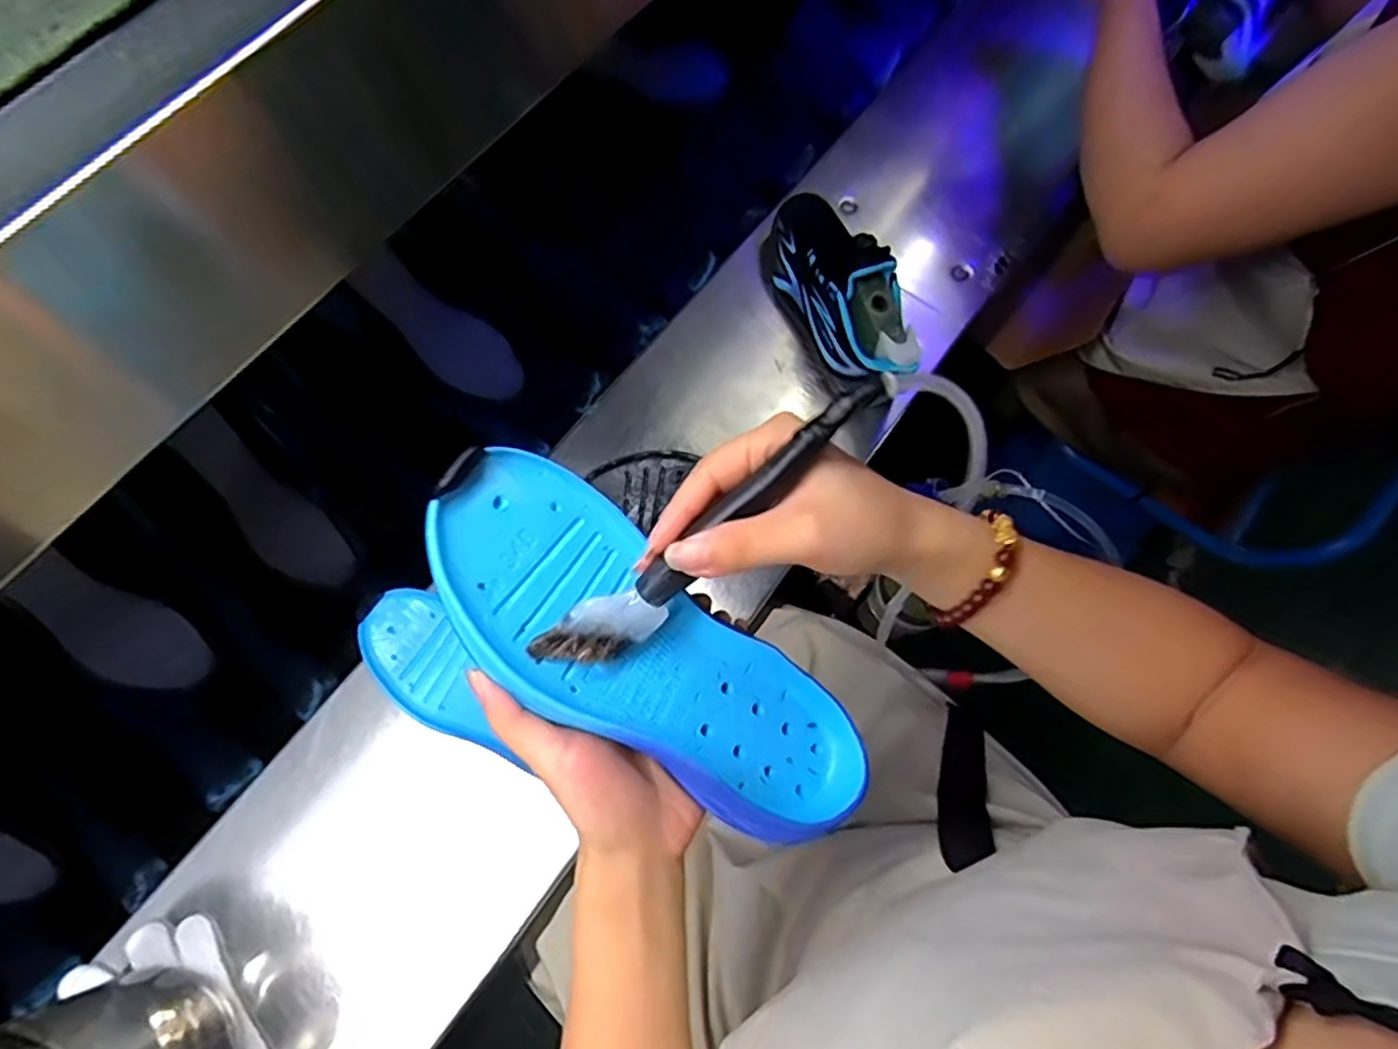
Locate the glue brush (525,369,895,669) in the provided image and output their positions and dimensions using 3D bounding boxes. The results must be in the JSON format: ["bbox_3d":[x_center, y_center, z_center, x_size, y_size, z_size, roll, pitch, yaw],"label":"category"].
[{"bbox_3d":[0.007,0.008,0.285,0.175,0.036,0.010,-38,33,12],"label":"glue brush"}]

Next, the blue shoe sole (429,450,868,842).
[{"bbox_3d":[-0.020,0.061,0.311,0.222,0.027,0.084,40,74,-12],"label":"blue shoe sole"}]

